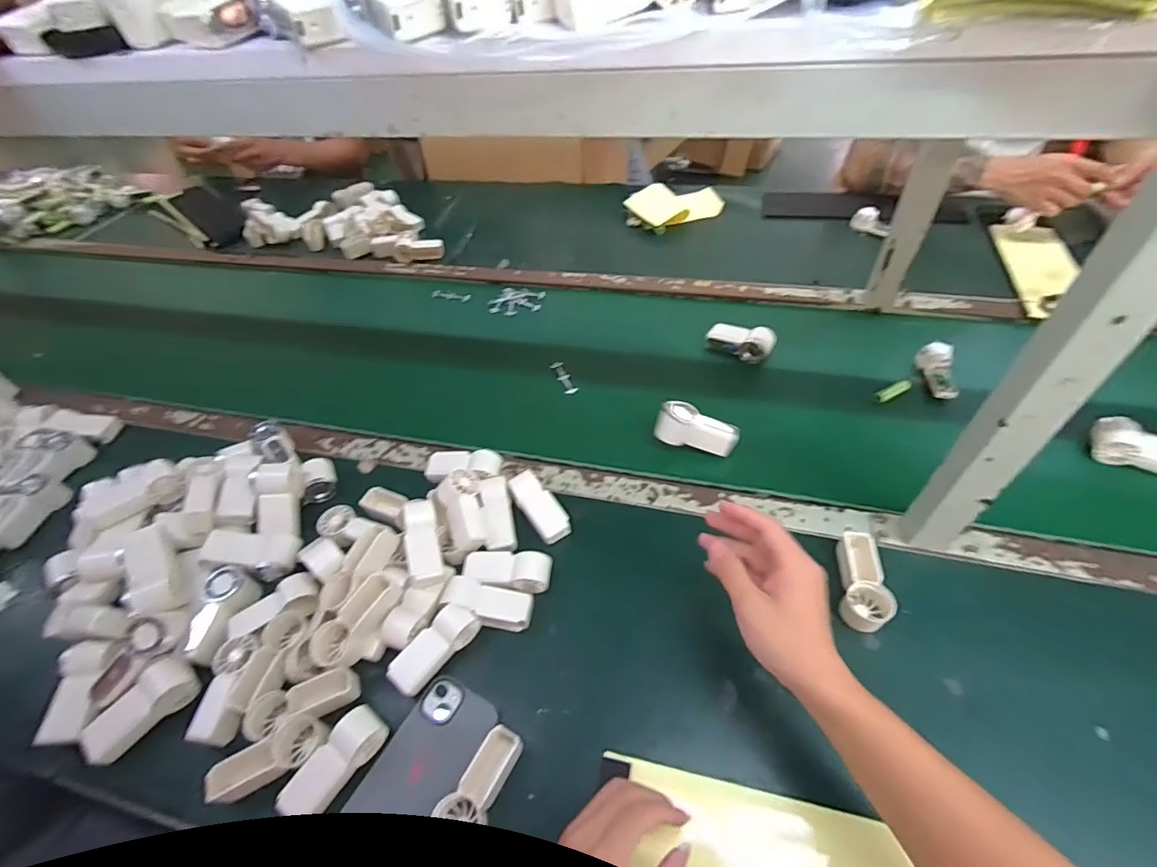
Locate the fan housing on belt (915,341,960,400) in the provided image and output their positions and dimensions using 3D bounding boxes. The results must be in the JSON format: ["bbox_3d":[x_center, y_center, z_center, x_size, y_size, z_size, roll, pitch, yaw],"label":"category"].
[{"bbox_3d":[0.502,-0.089,0.725,0.044,0.030,0.088,11,51,15],"label":"fan housing on belt"}]

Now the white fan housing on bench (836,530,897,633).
[{"bbox_3d":[0.285,0.145,0.521,0.038,0.035,0.097,2,63,8],"label":"white fan housing on bench"}]

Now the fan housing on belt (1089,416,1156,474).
[{"bbox_3d":[0.666,0.021,0.610,0.098,0.031,0.052,30,59,28],"label":"fan housing on belt"}]

